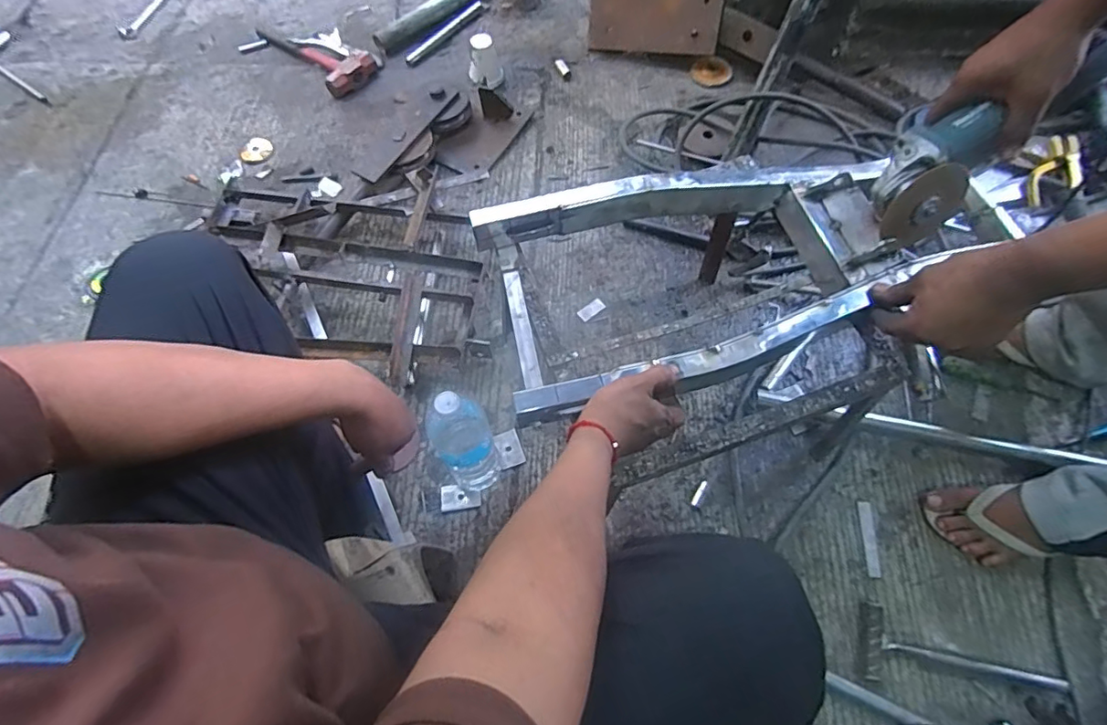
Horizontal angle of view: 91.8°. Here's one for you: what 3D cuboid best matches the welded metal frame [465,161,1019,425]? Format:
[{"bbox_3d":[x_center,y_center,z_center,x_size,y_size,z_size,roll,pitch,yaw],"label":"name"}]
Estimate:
[{"bbox_3d":[0.233,-0.126,0.641,0.618,0.066,0.275,-13,68,-5],"label":"welded metal frame"}]

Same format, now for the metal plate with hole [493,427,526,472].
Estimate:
[{"bbox_3d":[-0.072,0.141,0.874,0.039,0.005,0.060,-19,65,-7],"label":"metal plate with hole"}]

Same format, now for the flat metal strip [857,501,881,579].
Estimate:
[{"bbox_3d":[0.468,0.261,0.795,0.020,0.004,0.108,6,62,0],"label":"flat metal strip"}]

